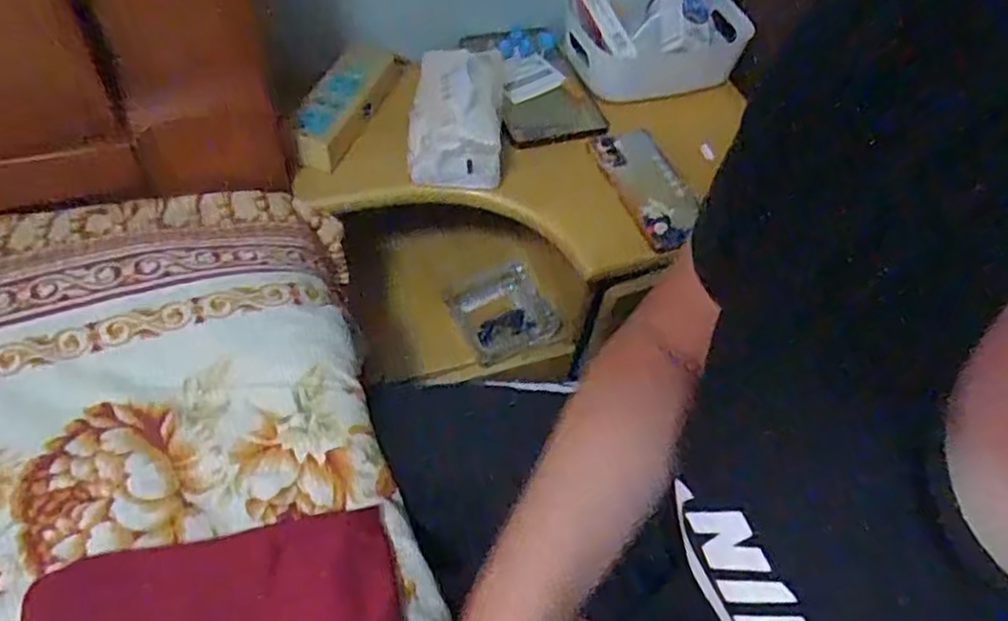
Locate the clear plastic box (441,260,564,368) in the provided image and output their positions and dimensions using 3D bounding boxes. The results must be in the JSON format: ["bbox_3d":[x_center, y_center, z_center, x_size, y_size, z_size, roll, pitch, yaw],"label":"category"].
[{"bbox_3d":[-0.003,-0.001,0.801,0.106,0.019,0.103,-24,61,-22],"label":"clear plastic box"}]

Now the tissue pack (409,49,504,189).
[{"bbox_3d":[-0.049,-0.199,0.702,0.092,0.084,0.129,3,54,-5],"label":"tissue pack"}]

